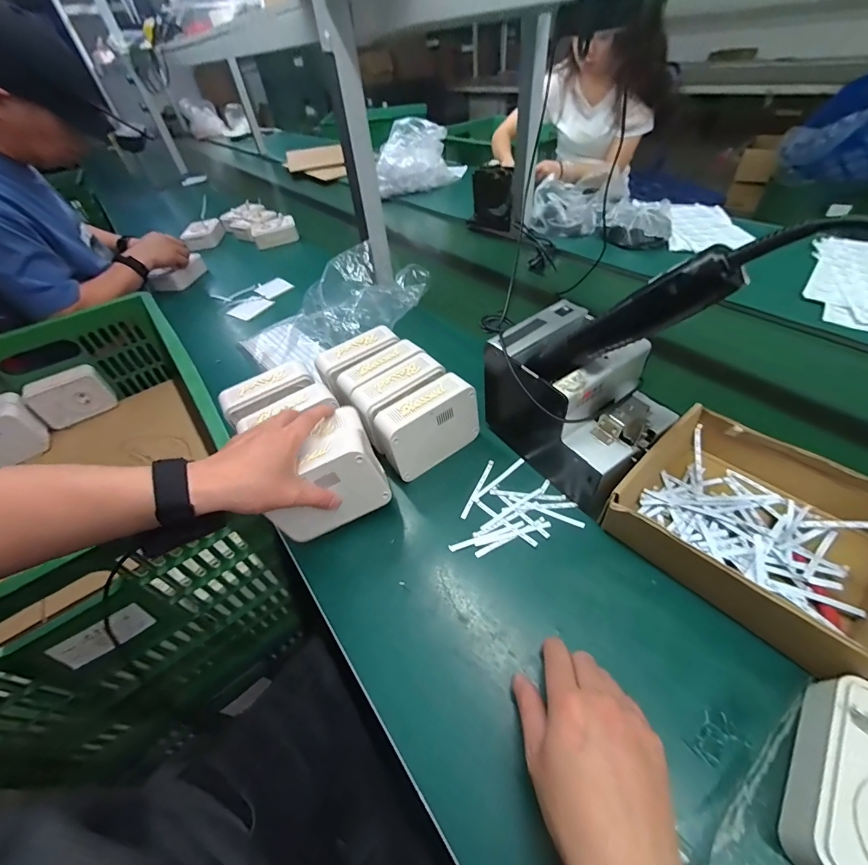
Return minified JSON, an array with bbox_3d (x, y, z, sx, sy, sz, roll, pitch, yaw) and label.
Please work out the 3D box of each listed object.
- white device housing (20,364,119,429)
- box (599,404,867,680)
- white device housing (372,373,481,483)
[{"bbox_3d":[-0.780,-0.076,0.808,0.040,0.105,0.131,23,52,40],"label":"white device housing"},{"bbox_3d":[0.314,0.085,0.366,0.181,0.074,0.207,-35,52,-24],"label":"box"},{"bbox_3d":[-0.010,-0.004,0.485,0.136,0.105,0.047,-29,50,-19],"label":"white device housing"}]

